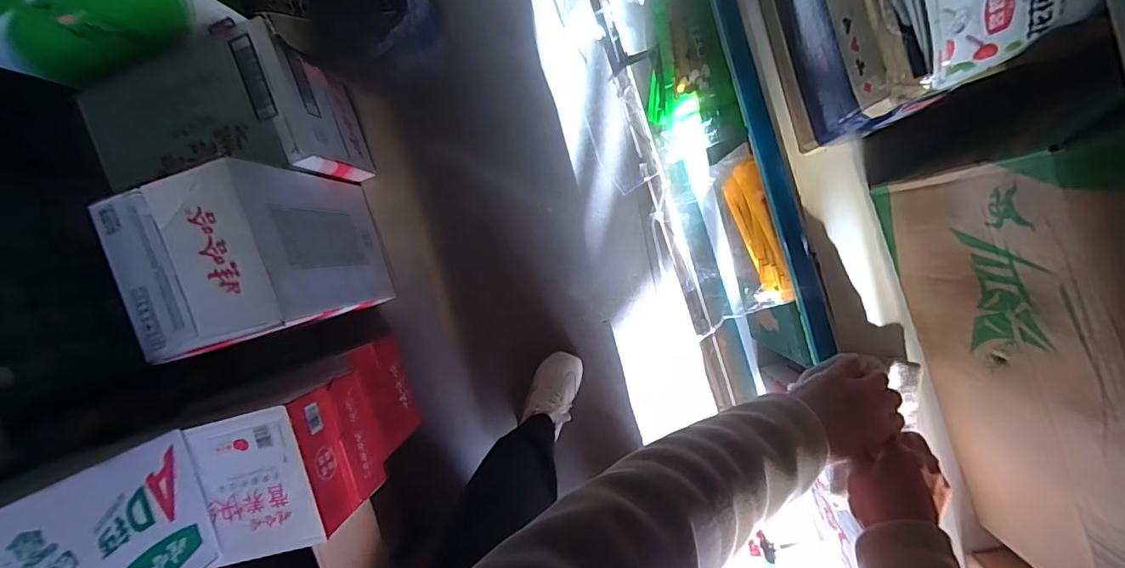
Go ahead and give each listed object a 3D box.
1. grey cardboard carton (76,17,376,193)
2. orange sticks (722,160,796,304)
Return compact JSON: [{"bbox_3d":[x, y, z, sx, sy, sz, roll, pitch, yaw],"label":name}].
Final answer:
[{"bbox_3d":[-0.674,-0.300,0.989,0.444,0.252,0.255,-14,93,6],"label":"grey cardboard carton"},{"bbox_3d":[0.239,-0.061,0.593,0.024,0.088,0.170,-19,92,6],"label":"orange sticks"}]

